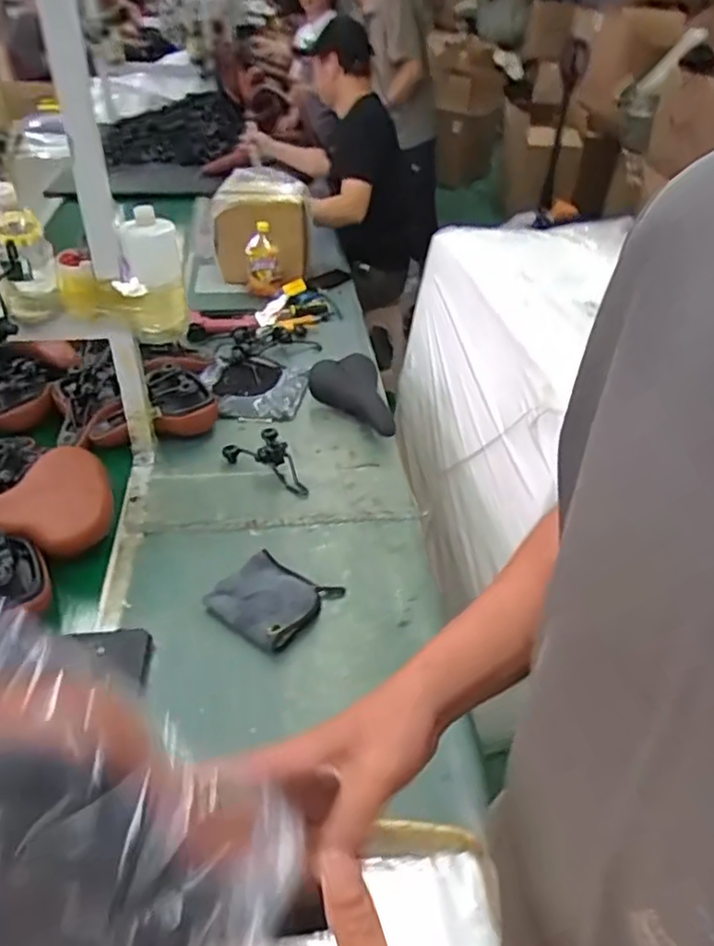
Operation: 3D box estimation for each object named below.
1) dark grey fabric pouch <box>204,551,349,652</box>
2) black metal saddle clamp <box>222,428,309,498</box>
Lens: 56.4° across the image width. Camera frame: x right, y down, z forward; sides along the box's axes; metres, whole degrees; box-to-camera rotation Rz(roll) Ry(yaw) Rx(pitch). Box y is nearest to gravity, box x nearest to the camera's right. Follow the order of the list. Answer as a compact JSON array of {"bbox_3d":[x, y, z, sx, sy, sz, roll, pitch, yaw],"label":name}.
[{"bbox_3d":[-0.130,0.191,1.035,0.143,0.031,0.151,24,43,24],"label":"dark grey fabric pouch"},{"bbox_3d":[-0.182,-0.022,1.288,0.121,0.039,0.200,-14,42,-21],"label":"black metal saddle clamp"}]

